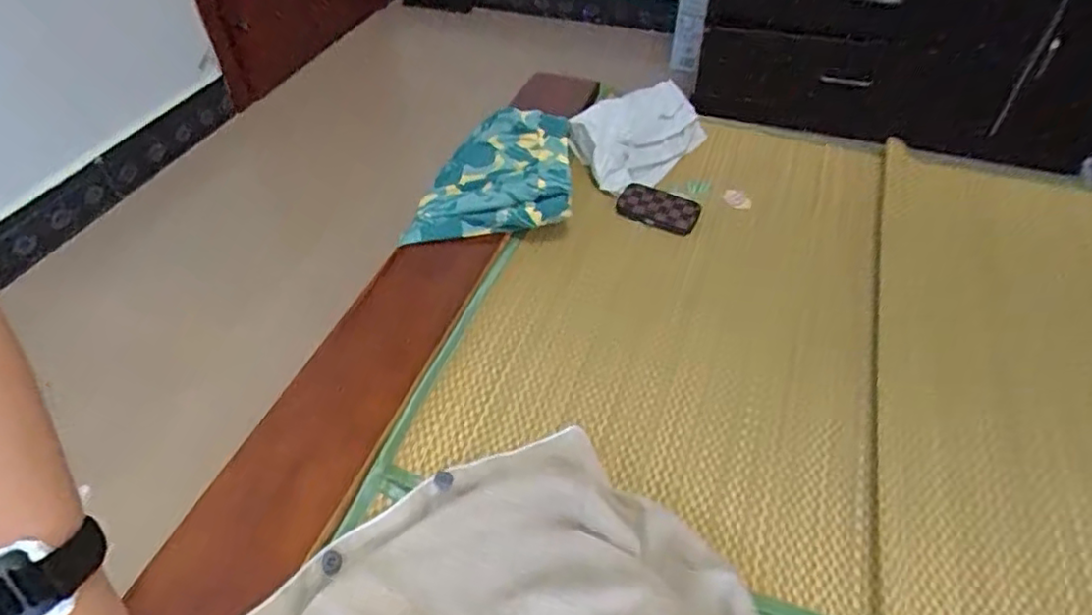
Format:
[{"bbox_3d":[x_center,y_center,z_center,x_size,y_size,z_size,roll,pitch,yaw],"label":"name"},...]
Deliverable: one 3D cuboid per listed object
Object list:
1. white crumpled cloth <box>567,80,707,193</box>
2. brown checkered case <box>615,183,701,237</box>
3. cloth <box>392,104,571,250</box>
[{"bbox_3d":[0.134,-0.259,0.932,0.129,0.072,0.191,35,55,28],"label":"white crumpled cloth"},{"bbox_3d":[0.151,-0.135,0.849,0.106,0.019,0.064,21,49,18],"label":"brown checkered case"},{"bbox_3d":[-0.074,-0.173,0.830,0.206,0.072,0.224,0,46,-1],"label":"cloth"}]

